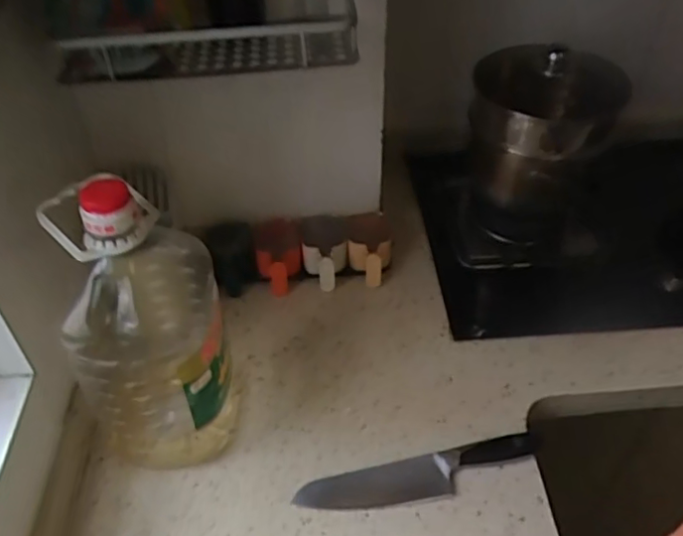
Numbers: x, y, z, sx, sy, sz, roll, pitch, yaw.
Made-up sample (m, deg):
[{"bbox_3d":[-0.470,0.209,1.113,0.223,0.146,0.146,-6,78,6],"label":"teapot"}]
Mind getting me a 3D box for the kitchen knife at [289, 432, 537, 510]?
[{"bbox_3d":[0.087,0.232,0.712,0.274,0.018,0.051,-9,45,-8],"label":"kitchen knife"}]

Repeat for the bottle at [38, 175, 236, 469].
[{"bbox_3d":[-0.198,0.060,0.662,0.137,0.337,0.149,-10,45,-8],"label":"bottle"}]

